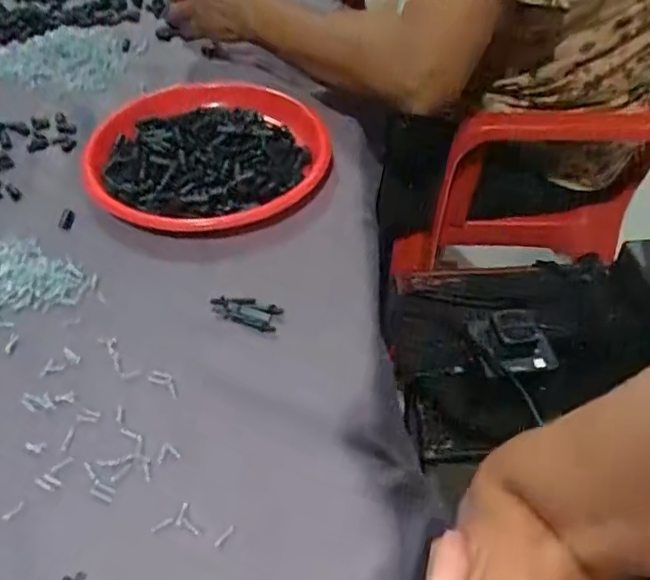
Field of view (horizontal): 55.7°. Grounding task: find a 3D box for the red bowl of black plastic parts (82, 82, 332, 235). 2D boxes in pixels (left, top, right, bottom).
[{"bbox_3d":[-0.106,-0.133,0.574,0.204,0.050,0.201,0,47,0],"label":"red bowl of black plastic parts"}]

